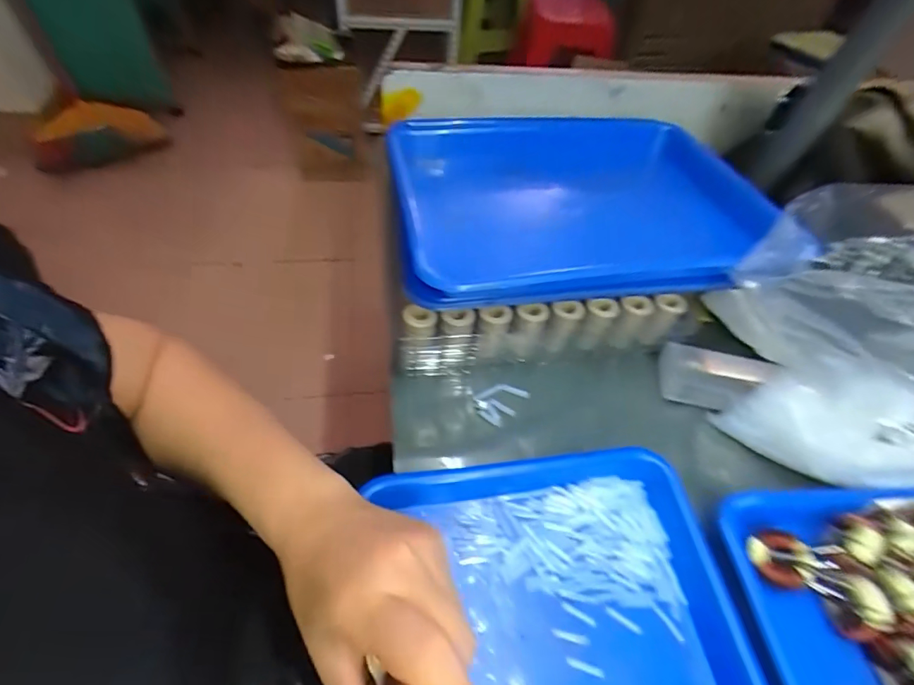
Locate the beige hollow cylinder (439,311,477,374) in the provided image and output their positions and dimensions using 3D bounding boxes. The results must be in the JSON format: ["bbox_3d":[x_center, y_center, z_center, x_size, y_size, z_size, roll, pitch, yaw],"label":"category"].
[{"bbox_3d":[0.000,0.001,0.390,0.032,0.055,0.029,-3,57,-7],"label":"beige hollow cylinder"}]

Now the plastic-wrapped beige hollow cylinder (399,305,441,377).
[{"bbox_3d":[-0.032,0.000,0.384,0.032,0.062,0.034,-3,57,-7],"label":"plastic-wrapped beige hollow cylinder"}]

